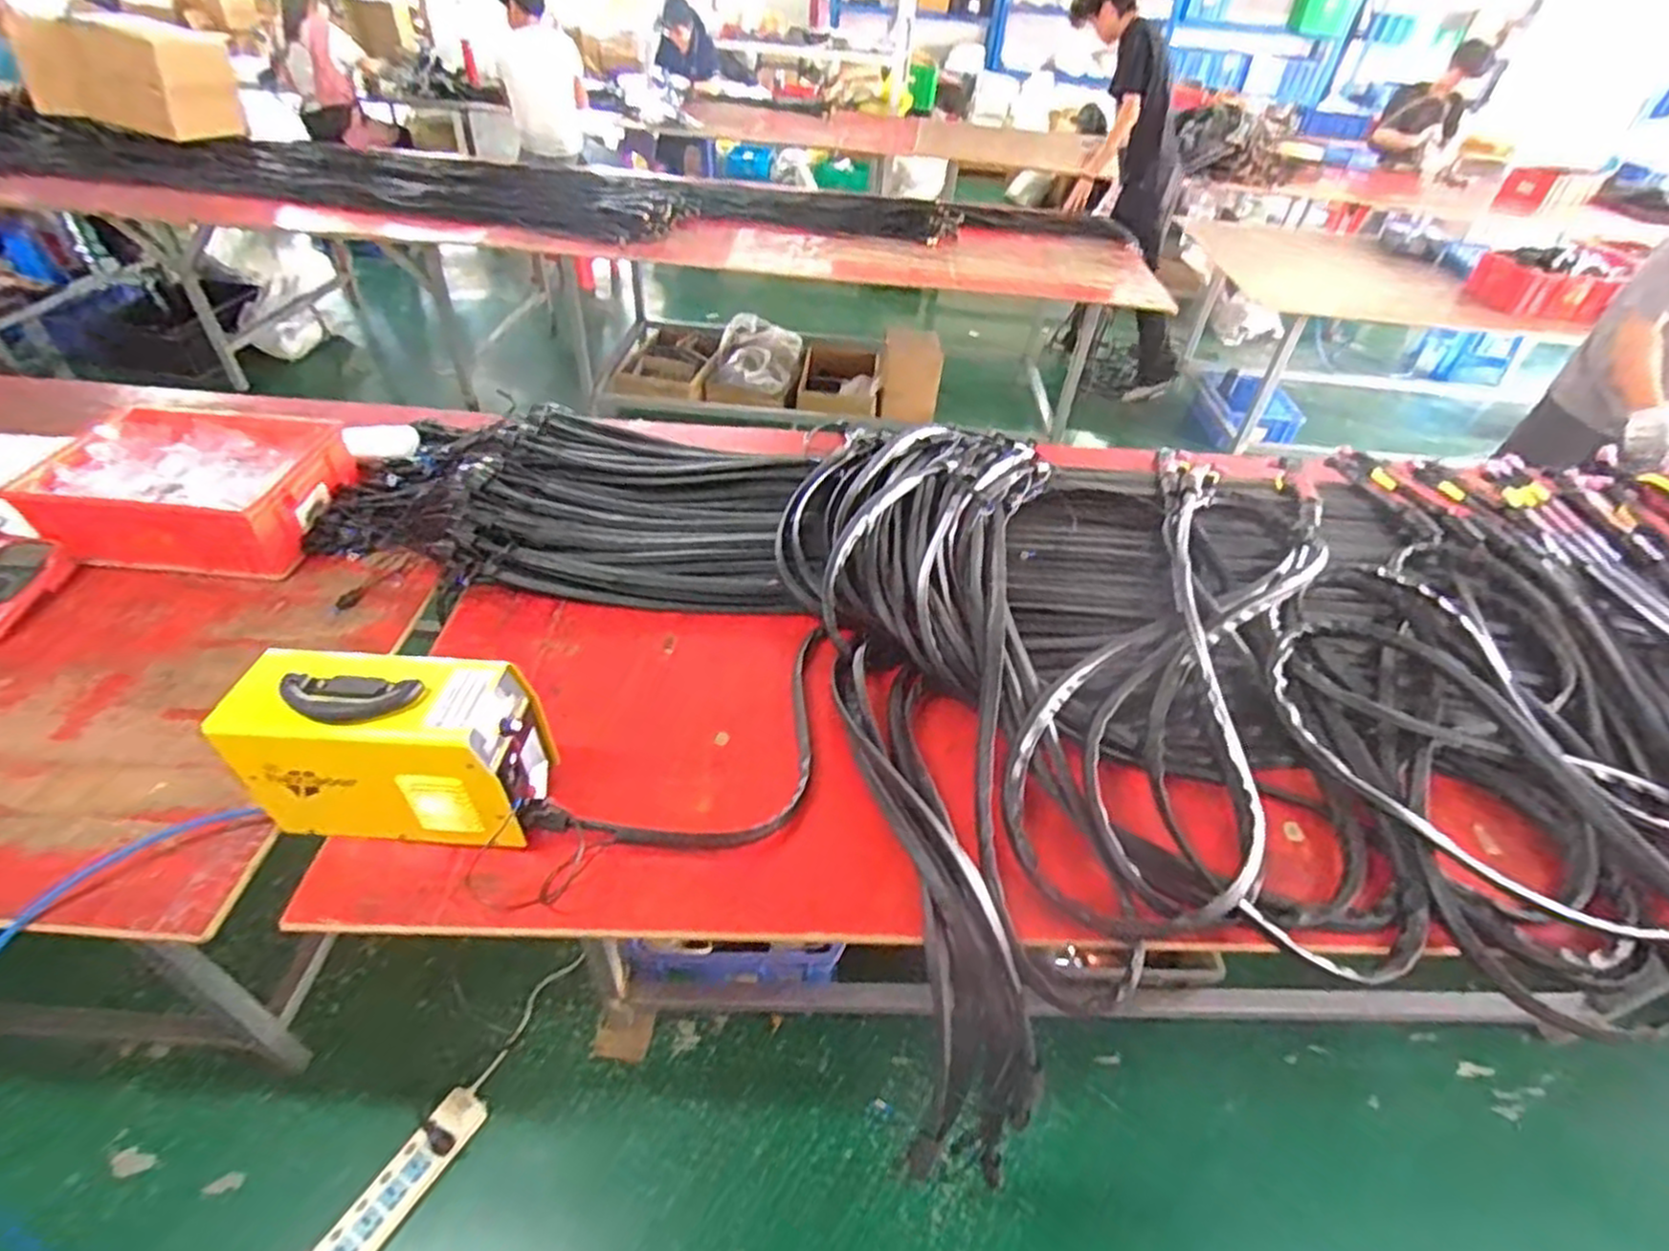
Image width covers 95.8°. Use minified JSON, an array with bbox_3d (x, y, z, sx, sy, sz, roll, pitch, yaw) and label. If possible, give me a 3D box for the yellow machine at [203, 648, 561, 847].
[{"bbox_3d":[-0.514,0.142,0.895,0.306,0.203,0.144,5,44,-1],"label":"yellow machine"}]

